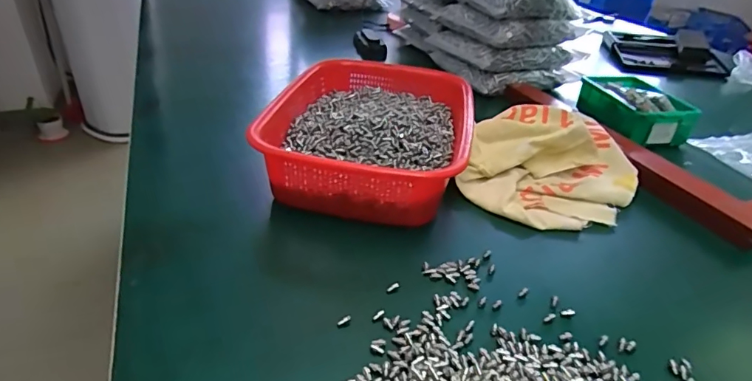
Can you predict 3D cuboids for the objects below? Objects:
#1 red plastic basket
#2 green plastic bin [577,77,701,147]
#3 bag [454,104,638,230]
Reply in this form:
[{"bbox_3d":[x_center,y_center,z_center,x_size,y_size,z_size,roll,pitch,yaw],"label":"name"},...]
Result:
[{"bbox_3d":[-0.004,-0.068,0.531,0.203,0.072,0.299,8,33,6],"label":"red plastic basket"},{"bbox_3d":[0.372,-0.119,0.670,0.112,0.049,0.145,-2,33,-9],"label":"green plastic bin"},{"bbox_3d":[0.200,-0.040,0.519,0.173,0.065,0.208,19,36,23],"label":"bag"}]

